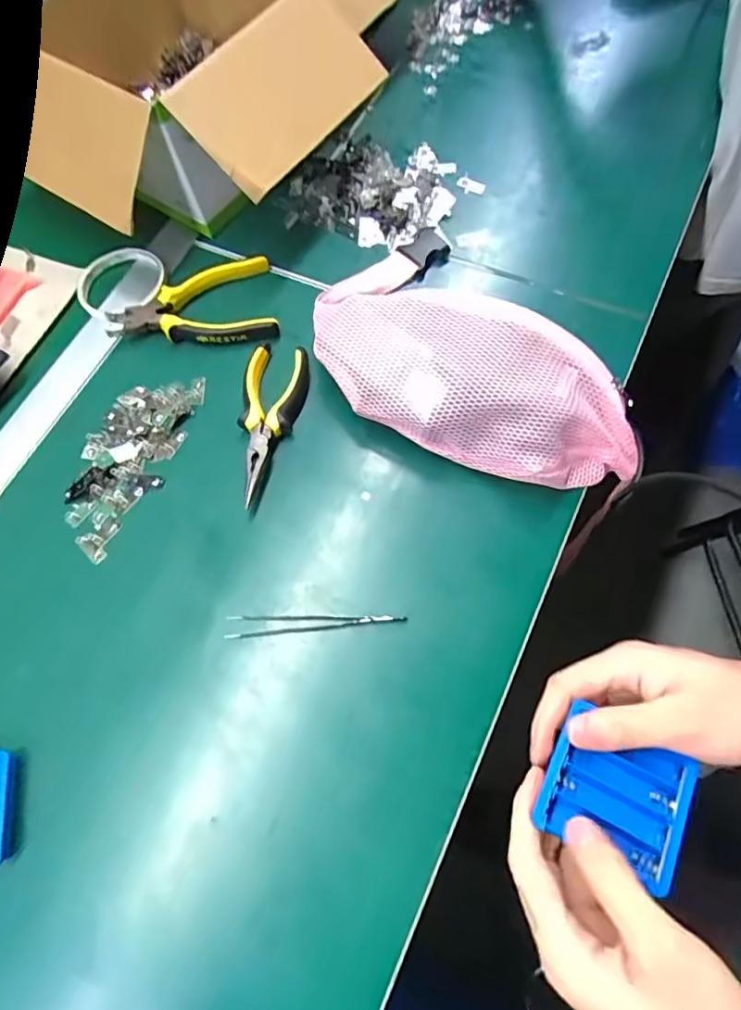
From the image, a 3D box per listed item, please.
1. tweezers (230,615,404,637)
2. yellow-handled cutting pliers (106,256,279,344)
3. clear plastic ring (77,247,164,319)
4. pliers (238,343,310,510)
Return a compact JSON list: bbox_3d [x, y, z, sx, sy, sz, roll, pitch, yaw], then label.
[{"bbox_3d":[-0.042,0.090,0.420,0.134,0.004,0.016,-1,69,2],"label":"tweezers"},{"bbox_3d":[-0.167,-0.192,0.529,0.155,0.016,0.091,-4,69,1],"label":"yellow-handled cutting pliers"},{"bbox_3d":[-0.248,-0.224,0.552,0.084,0.018,0.098,-17,69,-4],"label":"clear plastic ring"},{"bbox_3d":[-0.084,-0.074,0.482,0.055,0.019,0.153,1,69,3],"label":"pliers"}]

